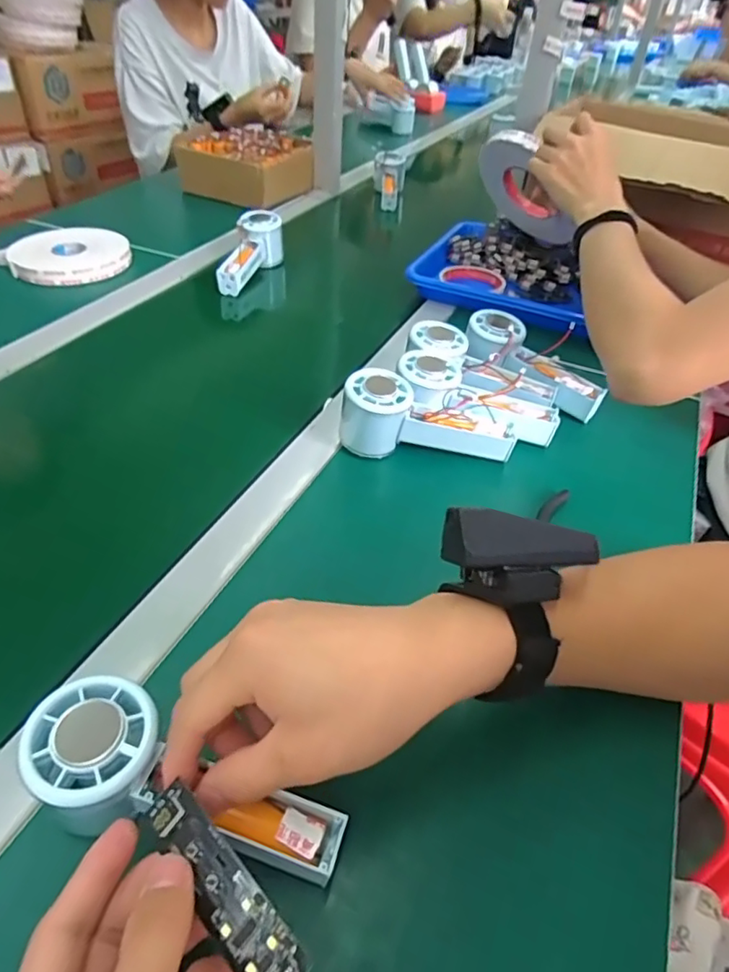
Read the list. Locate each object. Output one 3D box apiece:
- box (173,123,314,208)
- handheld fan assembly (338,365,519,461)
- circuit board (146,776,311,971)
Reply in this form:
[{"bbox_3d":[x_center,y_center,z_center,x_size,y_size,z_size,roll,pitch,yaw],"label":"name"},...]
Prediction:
[{"bbox_3d":[-0.207,-0.565,1.017,0.185,0.081,0.176,24,46,20],"label":"box"},{"bbox_3d":[0.055,-0.058,0.503,0.151,0.060,0.051,6,42,2],"label":"handheld fan assembly"},{"bbox_3d":[-0.057,0.158,0.226,0.090,0.008,0.022,33,70,33],"label":"circuit board"}]

